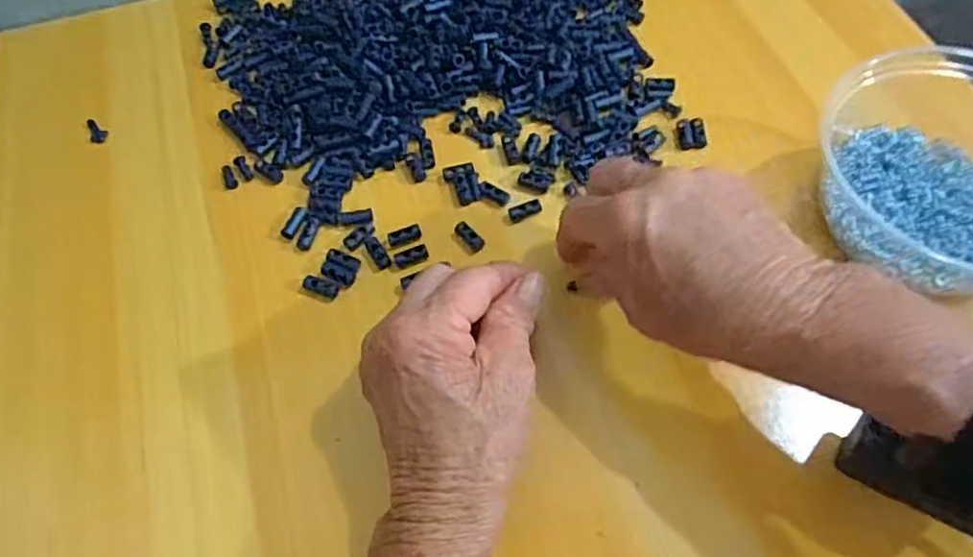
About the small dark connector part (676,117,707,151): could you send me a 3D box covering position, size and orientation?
[{"bbox_3d":[0.122,-0.087,0.397,0.016,0.006,0.022,-4,61,-1],"label":"small dark connector part"}]

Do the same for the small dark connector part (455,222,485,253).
[{"bbox_3d":[-0.009,-0.024,0.367,0.009,0.007,0.019,-34,65,-16],"label":"small dark connector part"}]

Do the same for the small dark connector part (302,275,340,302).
[{"bbox_3d":[-0.089,0.005,0.355,0.020,0.005,0.009,20,64,13],"label":"small dark connector part"}]

